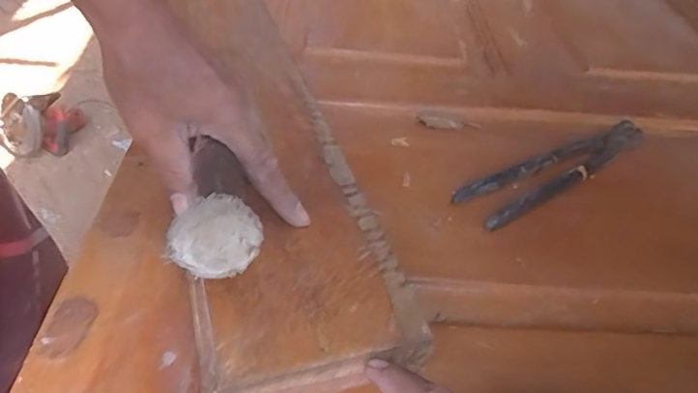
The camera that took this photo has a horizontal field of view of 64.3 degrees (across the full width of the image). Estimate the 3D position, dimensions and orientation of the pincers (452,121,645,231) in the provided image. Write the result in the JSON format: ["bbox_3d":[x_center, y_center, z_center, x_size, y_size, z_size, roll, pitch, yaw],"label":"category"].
[{"bbox_3d":[0.192,-0.022,0.499,0.223,0.020,0.049,-21,49,-27],"label":"pincers"}]

